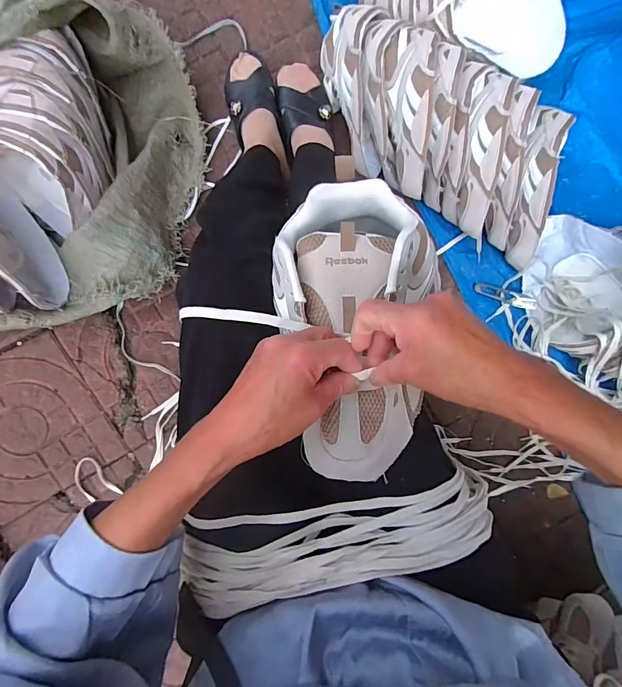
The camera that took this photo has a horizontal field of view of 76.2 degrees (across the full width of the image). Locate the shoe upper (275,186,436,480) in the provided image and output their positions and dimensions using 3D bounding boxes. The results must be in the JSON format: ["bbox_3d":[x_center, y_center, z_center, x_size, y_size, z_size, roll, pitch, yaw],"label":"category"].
[{"bbox_3d":[0.042,-0.010,0.326,0.134,0.063,0.243,-3,88,1],"label":"shoe upper"}]

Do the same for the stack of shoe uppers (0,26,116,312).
[{"bbox_3d":[-0.415,-0.252,0.559,0.200,0.210,0.388,28,86,3],"label":"stack of shoe uppers"}]

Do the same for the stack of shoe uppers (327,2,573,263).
[{"bbox_3d":[0.208,-0.335,0.632,0.453,0.141,0.193,32,87,3],"label":"stack of shoe uppers"}]

